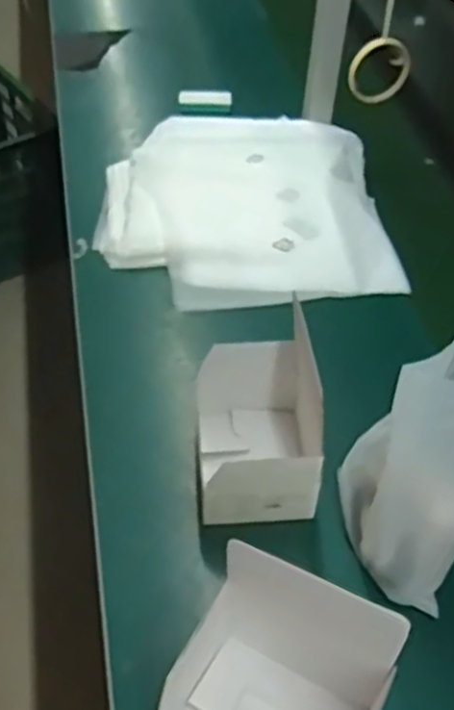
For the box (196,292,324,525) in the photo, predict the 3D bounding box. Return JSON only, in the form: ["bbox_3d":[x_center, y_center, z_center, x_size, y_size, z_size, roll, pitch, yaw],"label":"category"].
[{"bbox_3d":[0.029,0.082,0.799,0.113,0.107,0.157,-1,48,-6],"label":"box"}]

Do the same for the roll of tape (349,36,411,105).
[{"bbox_3d":[0.210,-0.390,1.035,0.086,0.090,0.025,-1,48,-5],"label":"roll of tape"}]

